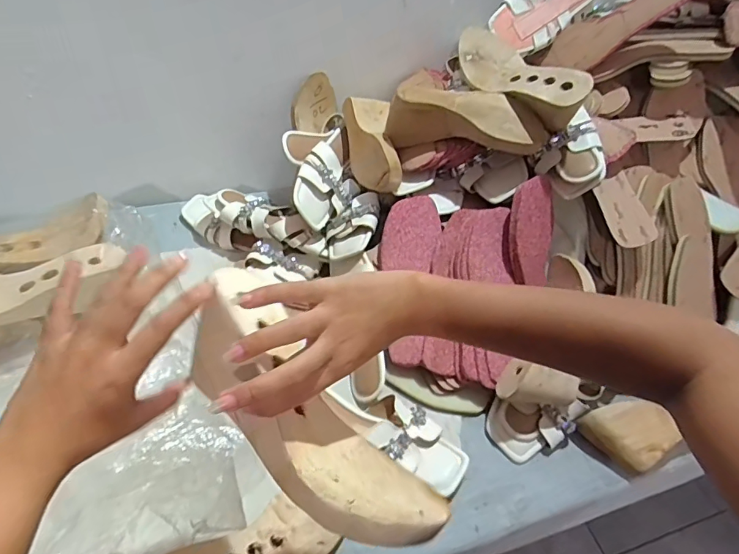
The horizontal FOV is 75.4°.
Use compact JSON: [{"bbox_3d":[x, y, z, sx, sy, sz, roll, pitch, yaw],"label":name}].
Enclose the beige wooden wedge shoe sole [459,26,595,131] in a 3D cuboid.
[{"bbox_3d":[0.212,-0.290,0.685,0.067,0.064,0.234,-18,52,-22],"label":"beige wooden wedge shoe sole"}]

